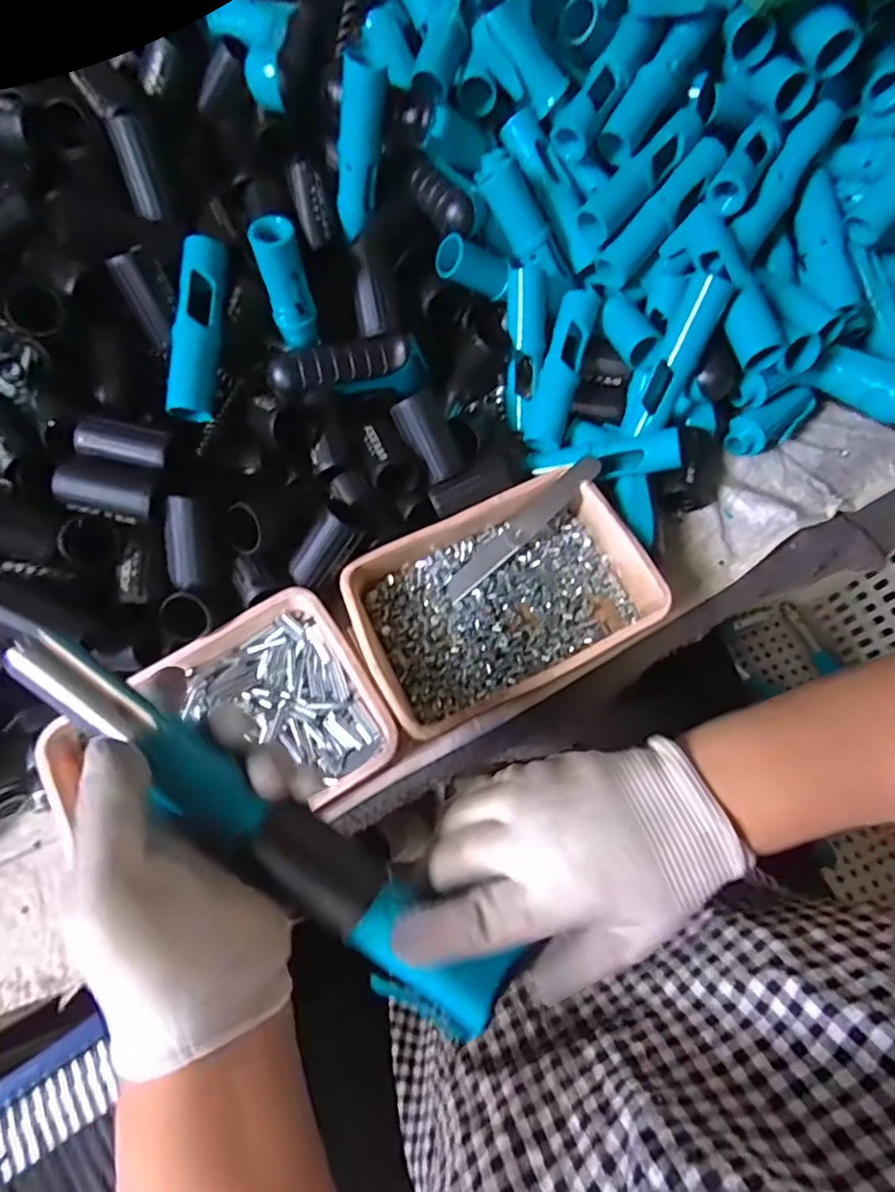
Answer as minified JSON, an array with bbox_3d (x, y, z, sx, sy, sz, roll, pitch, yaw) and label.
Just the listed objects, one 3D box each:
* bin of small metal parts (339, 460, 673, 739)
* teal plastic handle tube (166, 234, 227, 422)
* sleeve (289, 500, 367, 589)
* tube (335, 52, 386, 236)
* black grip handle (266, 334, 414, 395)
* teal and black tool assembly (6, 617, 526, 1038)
[{"bbox_3d":[0.038,0.001,0.423,0.201,0.042,0.133,-25,69,-9],"label":"bin of small metal parts"},{"bbox_3d":[-0.172,-0.186,0.409,0.023,0.022,0.126,5,87,4],"label":"teal plastic handle tube"},{"bbox_3d":[-0.086,-0.035,0.417,0.036,0.033,0.060,45,108,17],"label":"sleeve"},{"bbox_3d":[-0.067,-0.330,0.441,0.023,0.109,0.024,37,51,15],"label":"tube"},{"bbox_3d":[-0.079,-0.172,0.445,0.103,0.025,0.023,-18,68,-6],"label":"black grip handle"},{"bbox_3d":[-0.075,0.098,0.252,0.242,0.031,0.037,41,73,-3],"label":"teal and black tool assembly"}]

